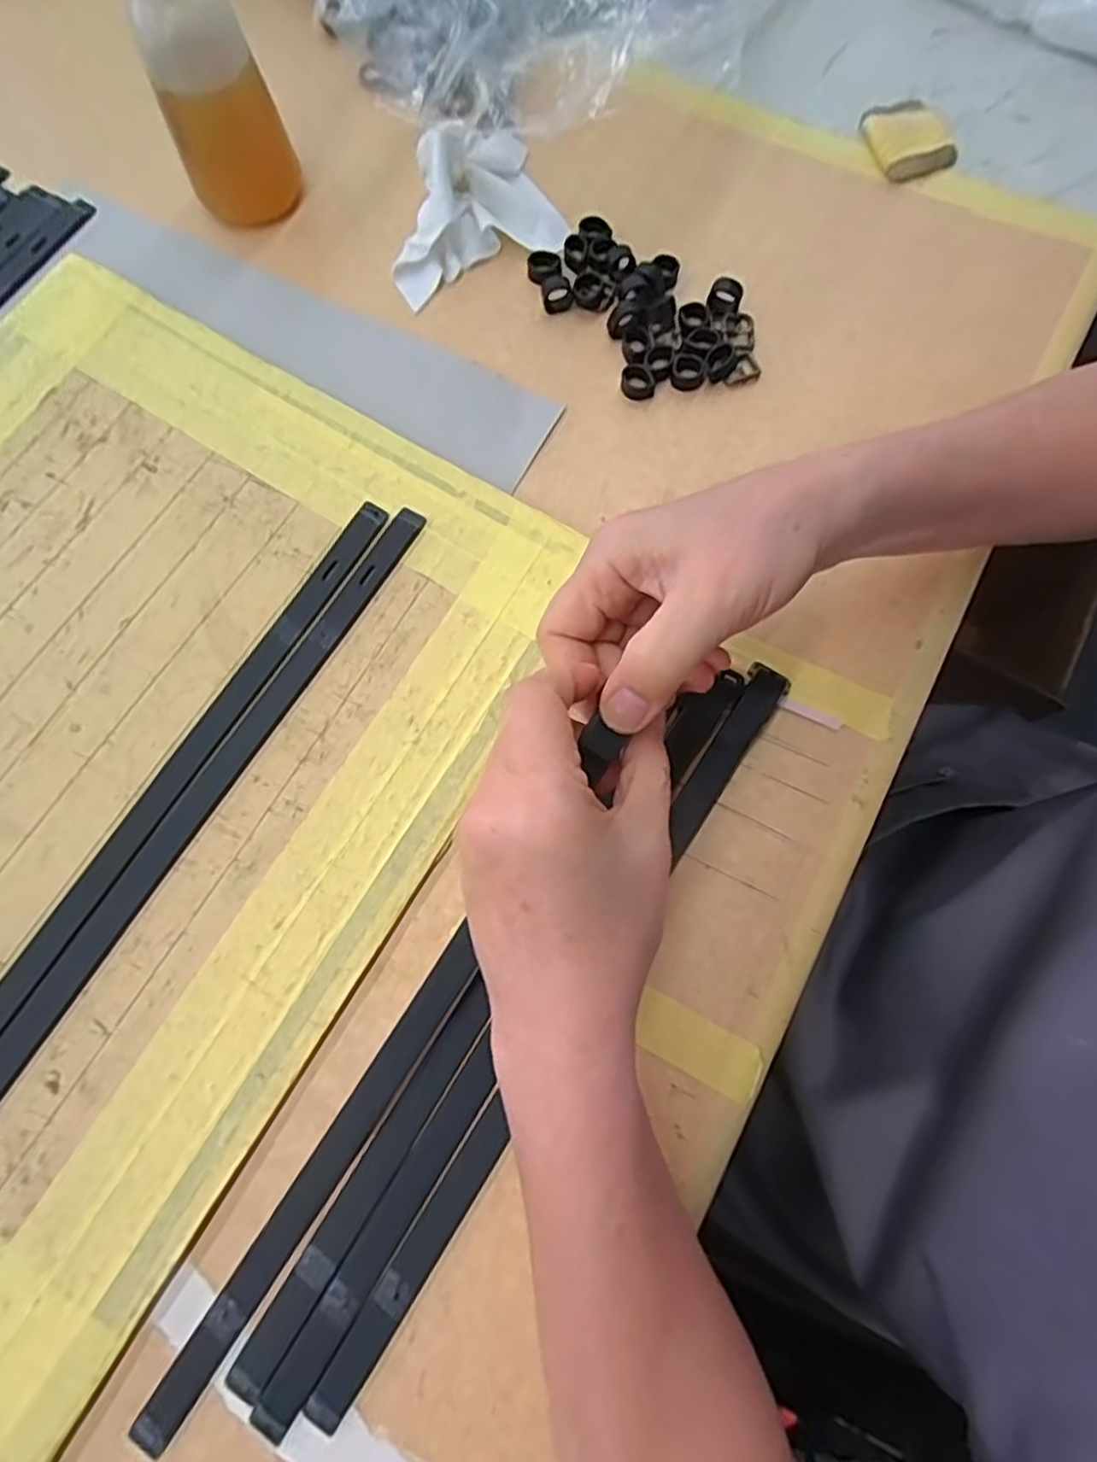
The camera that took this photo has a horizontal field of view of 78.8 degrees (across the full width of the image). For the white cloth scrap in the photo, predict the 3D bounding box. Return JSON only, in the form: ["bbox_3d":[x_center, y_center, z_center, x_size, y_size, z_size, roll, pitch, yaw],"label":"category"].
[{"bbox_3d":[-0.050,-0.324,0.399,0.105,0.033,0.091,-18,76,-3],"label":"white cloth scrap"}]

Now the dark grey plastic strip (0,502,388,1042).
[{"bbox_3d":[-0.206,0.056,0.323,0.020,0.004,0.412,31,80,13],"label":"dark grey plastic strip"}]

